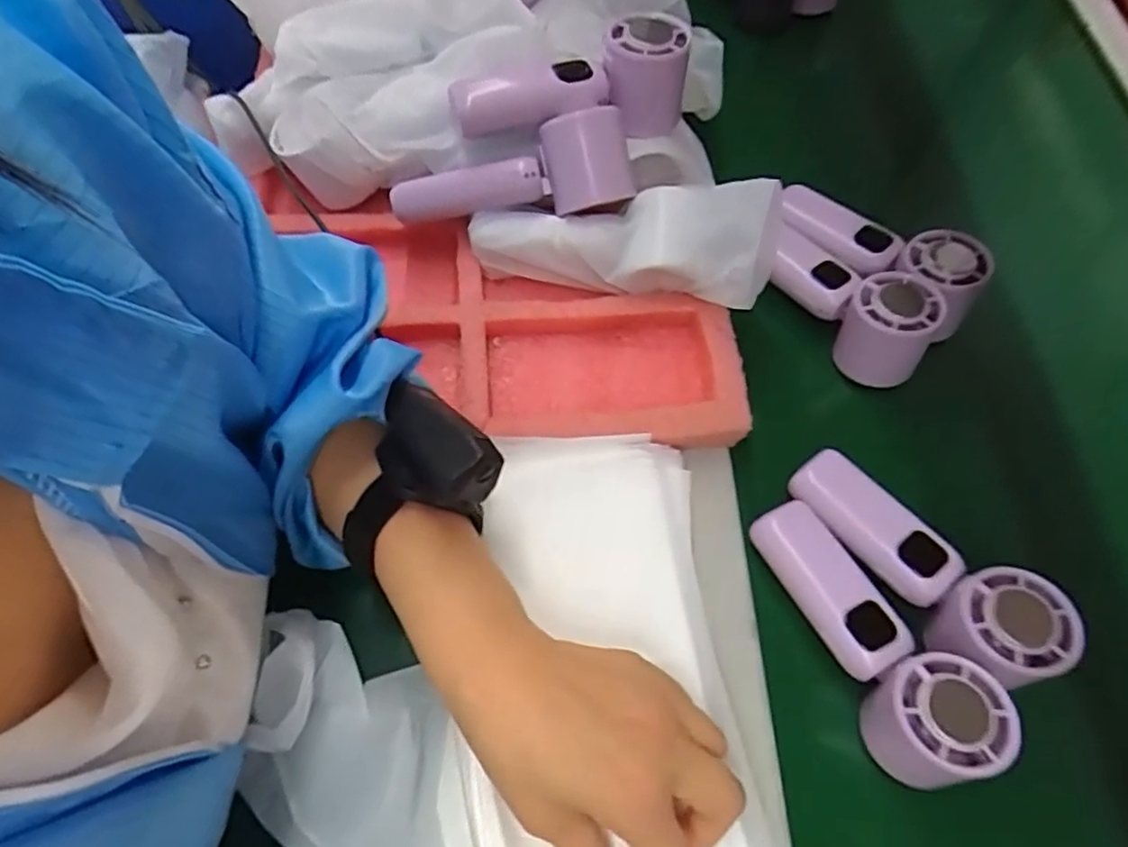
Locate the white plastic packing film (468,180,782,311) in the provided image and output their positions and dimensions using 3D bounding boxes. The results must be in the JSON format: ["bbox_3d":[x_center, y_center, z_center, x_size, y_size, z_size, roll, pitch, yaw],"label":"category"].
[{"bbox_3d":[0.034,-0.113,0.416,0.191,0.052,0.069,3,66,17],"label":"white plastic packing film"}]

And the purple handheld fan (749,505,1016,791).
[{"bbox_3d":[0.159,0.109,0.338,0.048,0.058,0.150,-29,70,-13],"label":"purple handheld fan"}]

